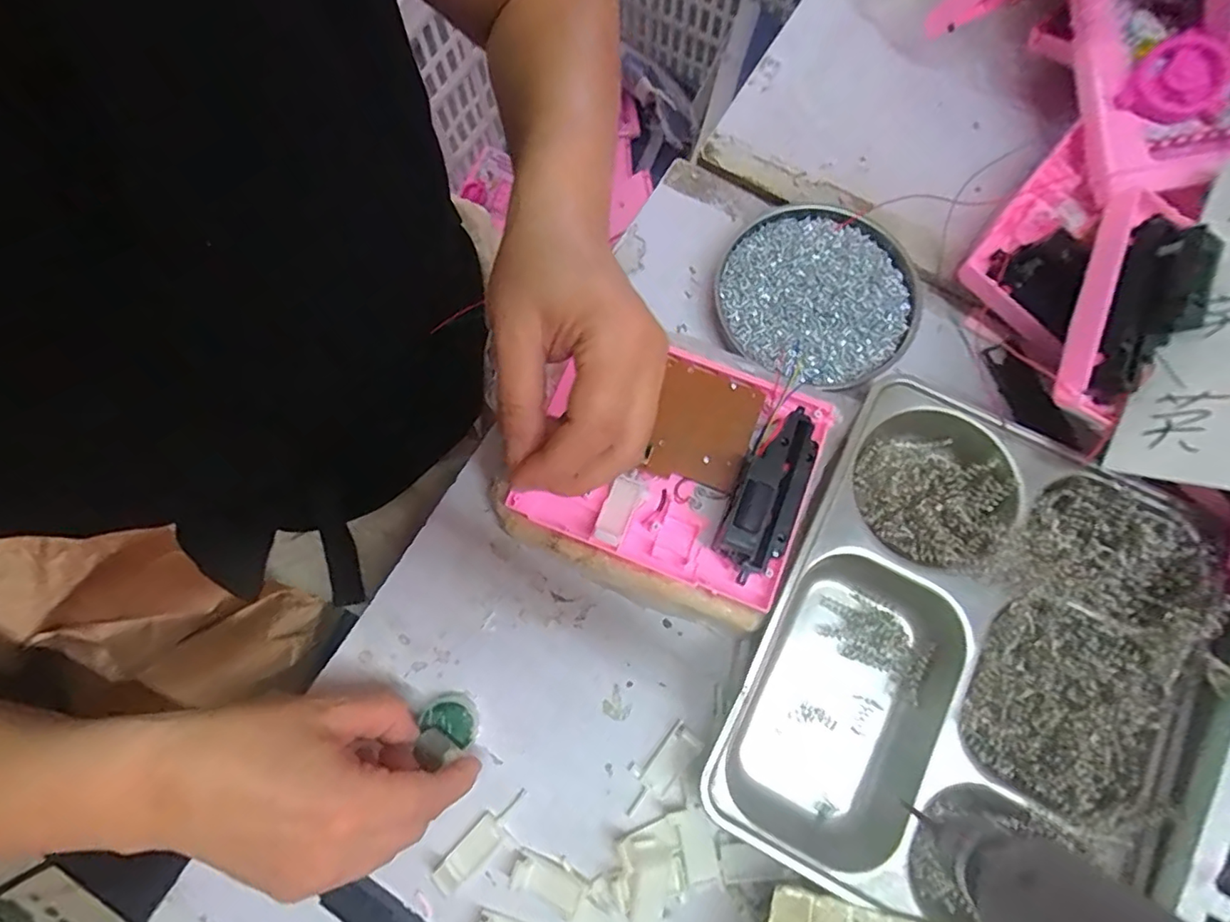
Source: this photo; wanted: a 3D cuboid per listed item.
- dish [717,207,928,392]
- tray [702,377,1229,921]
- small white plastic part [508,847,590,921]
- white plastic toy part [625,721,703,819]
[{"bbox_3d":[0.138,-0.112,0.387,0.133,0.021,0.129,0,76,0],"label":"dish"},{"bbox_3d":[0.199,0.112,0.331,0.213,0.045,0.277,25,78,6],"label":"tray"},{"bbox_3d":[-0.038,0.236,0.316,0.042,0.012,0.025,26,78,6],"label":"small white plastic part"},{"bbox_3d":[0.026,0.180,0.331,0.023,0.013,0.056,42,80,9],"label":"white plastic toy part"}]

